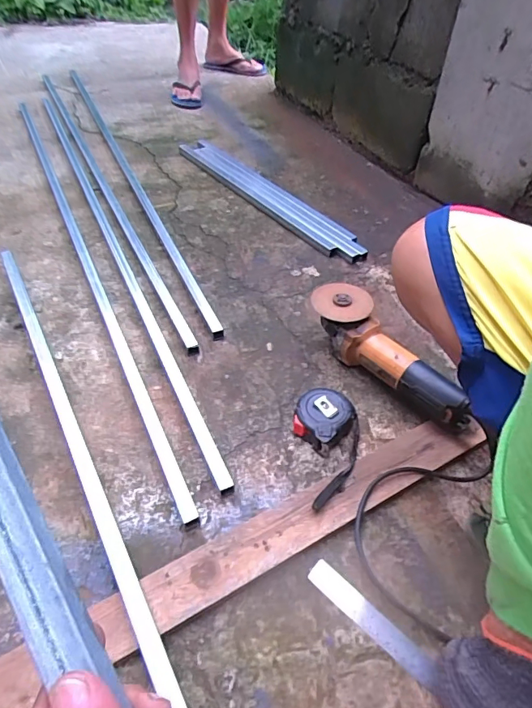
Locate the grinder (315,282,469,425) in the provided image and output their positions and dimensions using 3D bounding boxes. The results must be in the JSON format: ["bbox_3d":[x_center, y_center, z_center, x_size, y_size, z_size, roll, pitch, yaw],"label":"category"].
[{"bbox_3d":[0.169,0.007,0.703,0.092,0.093,0.282,-23,52,-24],"label":"grinder"}]

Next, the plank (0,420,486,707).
[{"bbox_3d":[0.002,0.215,0.540,0.644,0.025,0.063,-22,51,-23],"label":"plank"}]

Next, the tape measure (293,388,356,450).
[{"bbox_3d":[0.079,0.088,0.657,0.076,0.042,0.079,2,46,-2],"label":"tape measure"}]

